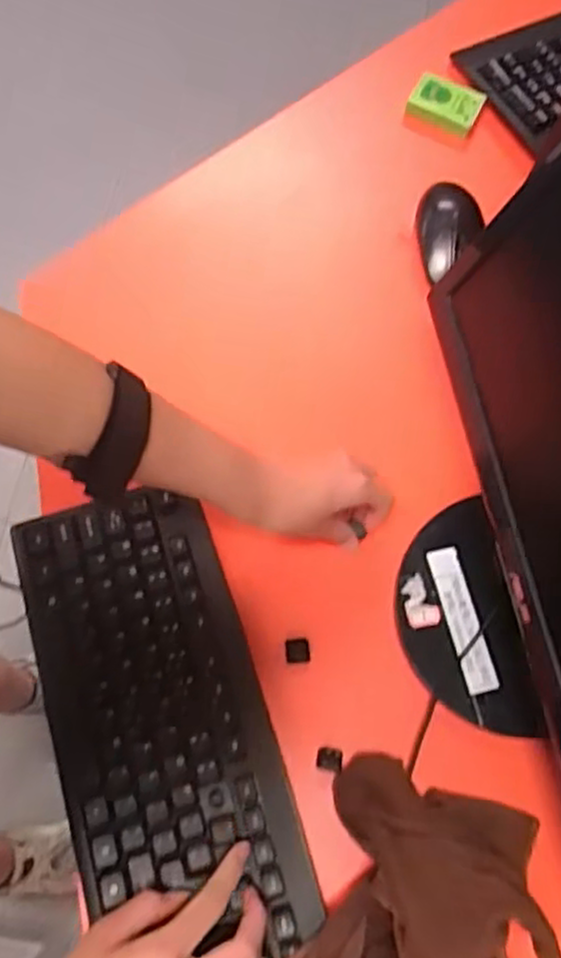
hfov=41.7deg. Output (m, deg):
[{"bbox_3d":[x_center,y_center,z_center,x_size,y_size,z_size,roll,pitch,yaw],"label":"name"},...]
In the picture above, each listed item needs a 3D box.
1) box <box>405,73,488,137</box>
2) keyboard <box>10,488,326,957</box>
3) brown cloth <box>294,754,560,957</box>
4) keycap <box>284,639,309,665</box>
[{"bbox_3d":[0.153,-0.348,0.680,0.063,0.014,0.049,23,71,5],"label":"box"},{"bbox_3d":[-0.066,0.215,0.483,0.139,0.020,0.429,-15,72,-8],"label":"keyboard"},{"bbox_3d":[0.078,0.276,0.427,0.133,0.083,0.189,21,71,5],"label":"brown cloth"},{"bbox_3d":[0.012,0.124,0.529,0.017,0.005,0.017,-4,71,-4],"label":"keycap"}]

